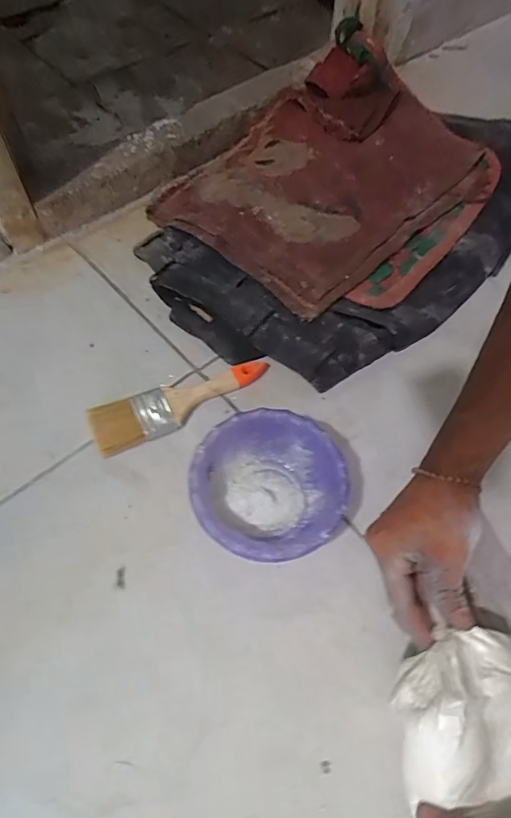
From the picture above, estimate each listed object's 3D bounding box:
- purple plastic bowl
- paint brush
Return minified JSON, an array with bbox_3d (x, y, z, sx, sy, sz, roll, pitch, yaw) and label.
[{"bbox_3d":[0.009,0.070,0.420,0.122,0.060,0.125,1,60,-2],"label":"purple plastic bowl"},{"bbox_3d":[-0.072,-0.009,0.487,0.181,0.015,0.052,-24,64,-16],"label":"paint brush"}]

